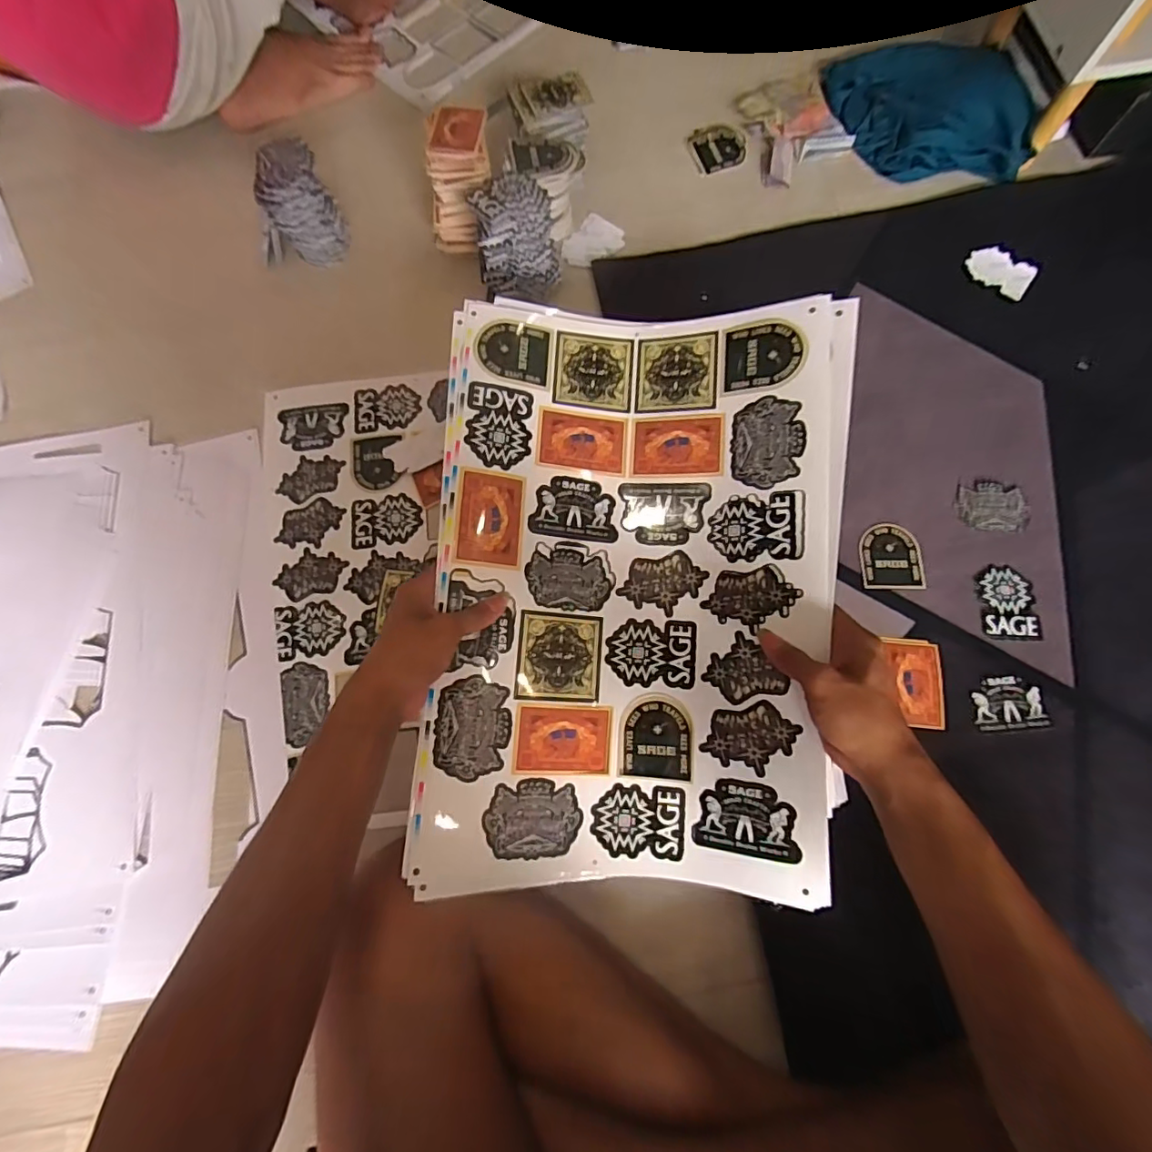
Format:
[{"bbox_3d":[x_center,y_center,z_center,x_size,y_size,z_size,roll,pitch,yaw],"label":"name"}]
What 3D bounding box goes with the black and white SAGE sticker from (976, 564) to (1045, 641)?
[{"bbox_3d":[0.432,0.026,0.529,0.052,0.005,0.074,2,73,11],"label":"black and white SAGE sticker"}]

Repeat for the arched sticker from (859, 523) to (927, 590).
[{"bbox_3d":[0.324,-0.021,0.546,0.061,0.005,0.069,1,75,2],"label":"arched sticker"}]

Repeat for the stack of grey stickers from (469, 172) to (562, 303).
[{"bbox_3d":[-0.065,-0.377,0.600,0.086,0.093,0.090,-5,75,0],"label":"stack of grey stickers"}]

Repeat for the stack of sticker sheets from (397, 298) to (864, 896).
[{"bbox_3d":[0.044,0.002,0.442,0.314,0.096,0.479,5,76,3],"label":"stack of sticker sheets"}]

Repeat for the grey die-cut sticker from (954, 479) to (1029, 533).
[{"bbox_3d":[0.436,-0.075,0.557,0.066,0.005,0.056,9,75,10],"label":"grey die-cut sticker"}]

